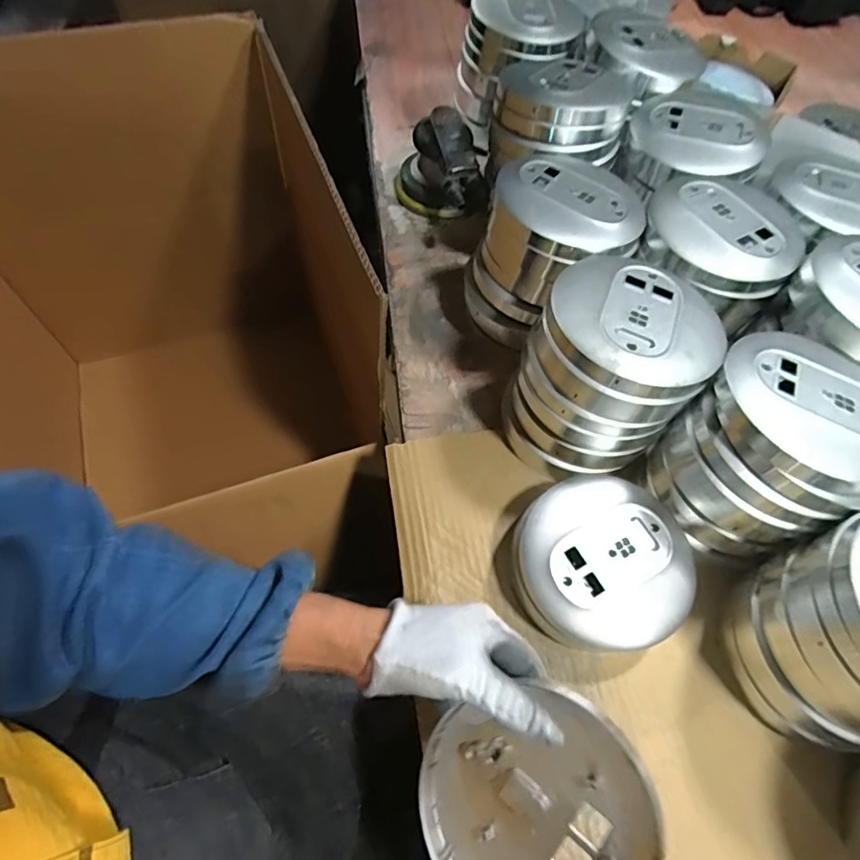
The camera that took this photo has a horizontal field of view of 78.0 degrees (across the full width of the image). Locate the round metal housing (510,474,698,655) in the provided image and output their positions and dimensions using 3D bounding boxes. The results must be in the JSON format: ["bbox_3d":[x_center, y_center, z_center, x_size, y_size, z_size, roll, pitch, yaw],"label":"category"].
[{"bbox_3d":[0.139,0.109,0.435,0.132,0.053,0.130,2,61,-3],"label":"round metal housing"}]

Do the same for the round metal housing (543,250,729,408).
[{"bbox_3d":[0.161,-0.084,0.416,0.133,0.038,0.139,2,61,-3],"label":"round metal housing"}]

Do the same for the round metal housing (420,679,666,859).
[{"bbox_3d":[0.060,0.221,0.308,0.135,0.016,0.123,-6,76,26],"label":"round metal housing"}]

